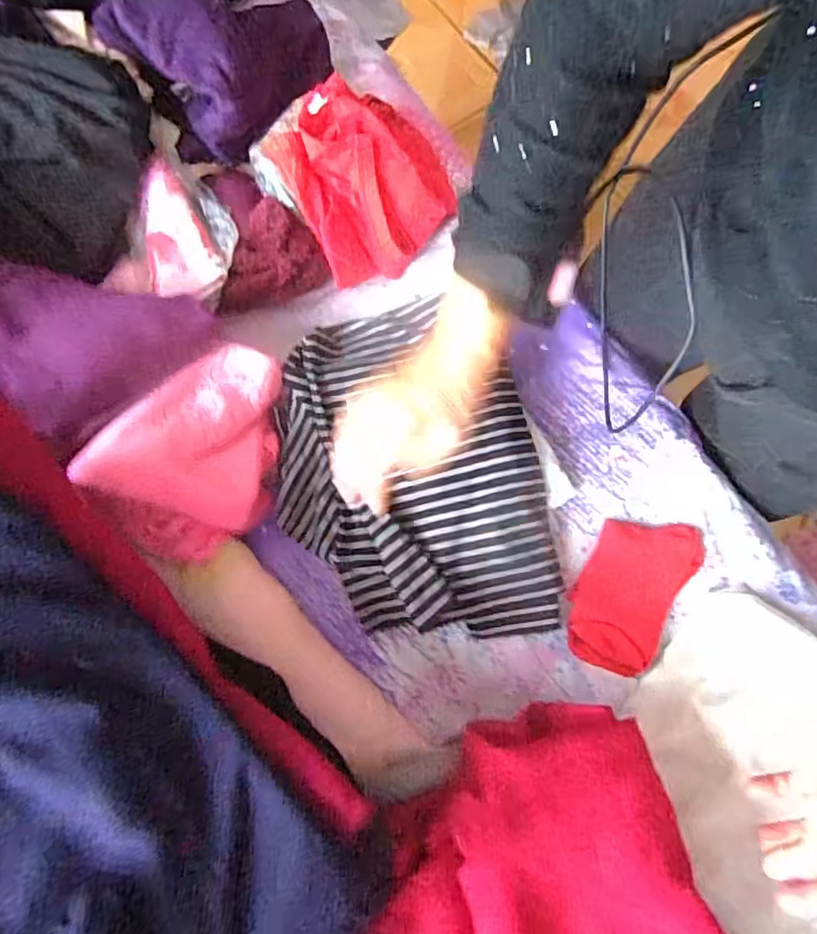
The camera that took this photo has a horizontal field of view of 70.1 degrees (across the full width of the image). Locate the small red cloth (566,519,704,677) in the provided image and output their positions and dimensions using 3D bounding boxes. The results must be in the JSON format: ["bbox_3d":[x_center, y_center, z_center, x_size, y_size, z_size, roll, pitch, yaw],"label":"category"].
[{"bbox_3d":[0.209,0.113,0.549,0.092,0.019,0.157,31,78,9],"label":"small red cloth"}]

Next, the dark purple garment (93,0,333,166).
[{"bbox_3d":[-0.169,-0.435,0.615,0.232,0.091,0.160,-36,77,-8],"label":"dark purple garment"}]

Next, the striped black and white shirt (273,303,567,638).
[{"bbox_3d":[0.004,-0.003,0.561,0.252,0.043,0.317,-4,75,0],"label":"striped black and white shirt"}]

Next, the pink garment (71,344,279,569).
[{"bbox_3d":[-0.179,-0.021,0.523,0.138,0.075,0.191,39,79,11],"label":"pink garment"}]

